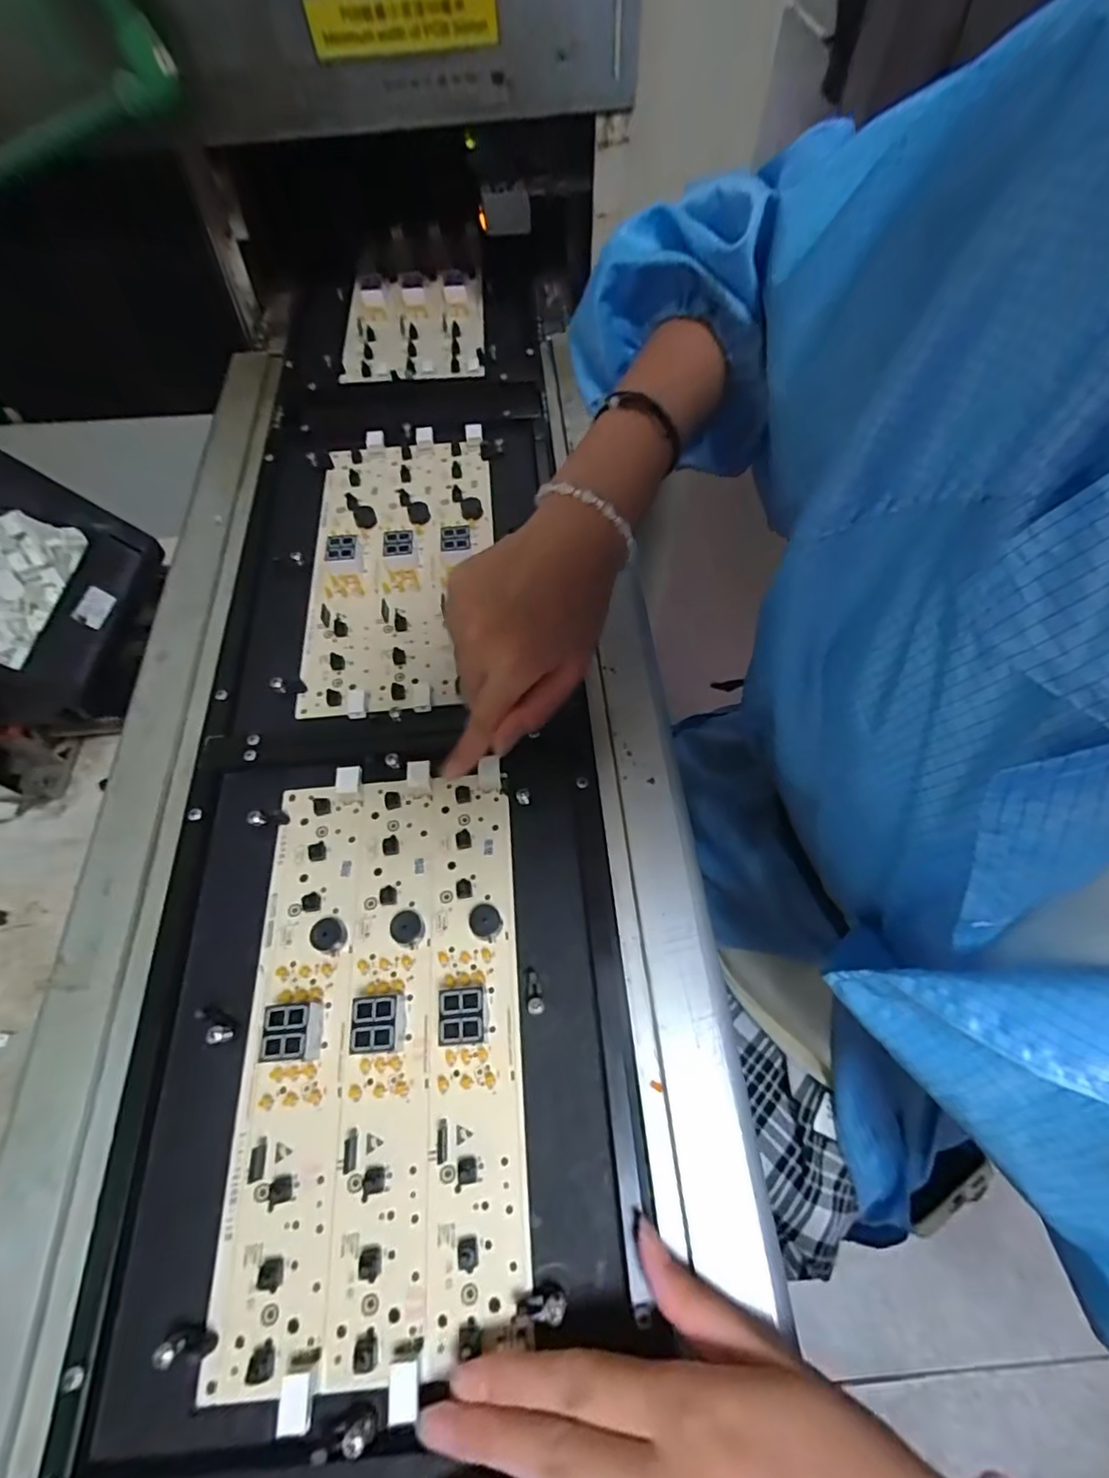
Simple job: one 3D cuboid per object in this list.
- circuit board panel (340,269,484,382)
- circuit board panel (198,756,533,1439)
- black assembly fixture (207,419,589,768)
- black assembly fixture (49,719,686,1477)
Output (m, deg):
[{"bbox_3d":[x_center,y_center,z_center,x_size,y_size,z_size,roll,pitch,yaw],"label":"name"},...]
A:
[{"bbox_3d":[-0.135,-0.398,0.565,0.127,0.019,0.154,-3,62,-4],"label":"circuit board panel"},{"bbox_3d":[-0.084,0.135,0.284,0.130,0.022,0.257,-3,62,-4],"label":"circuit board panel"},{"bbox_3d":[-0.114,-0.130,0.430,0.229,0.028,0.311,-5,62,-5],"label":"black assembly fixture"},{"bbox_3d":[-0.085,0.134,0.288,0.231,0.028,0.299,-3,62,-4],"label":"black assembly fixture"}]

